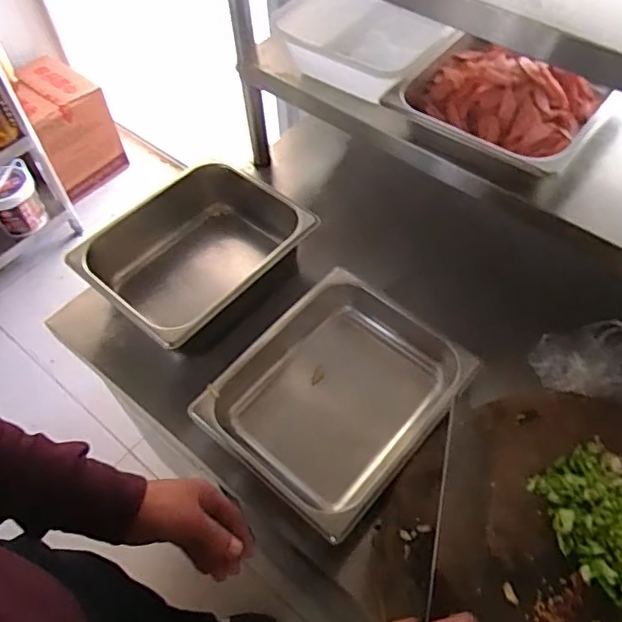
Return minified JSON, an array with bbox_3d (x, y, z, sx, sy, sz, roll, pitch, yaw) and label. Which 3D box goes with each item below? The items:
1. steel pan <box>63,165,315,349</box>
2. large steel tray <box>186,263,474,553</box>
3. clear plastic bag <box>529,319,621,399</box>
[{"bbox_3d":[-0.196,-0.098,0.984,0.289,0.116,0.330,37,65,24],"label":"steel pan"},{"bbox_3d":[0.040,0.119,0.835,0.268,0.084,0.328,35,64,23],"label":"large steel tray"},{"bbox_3d":[0.411,0.070,0.851,0.175,0.058,0.123,-8,56,-3],"label":"clear plastic bag"}]

